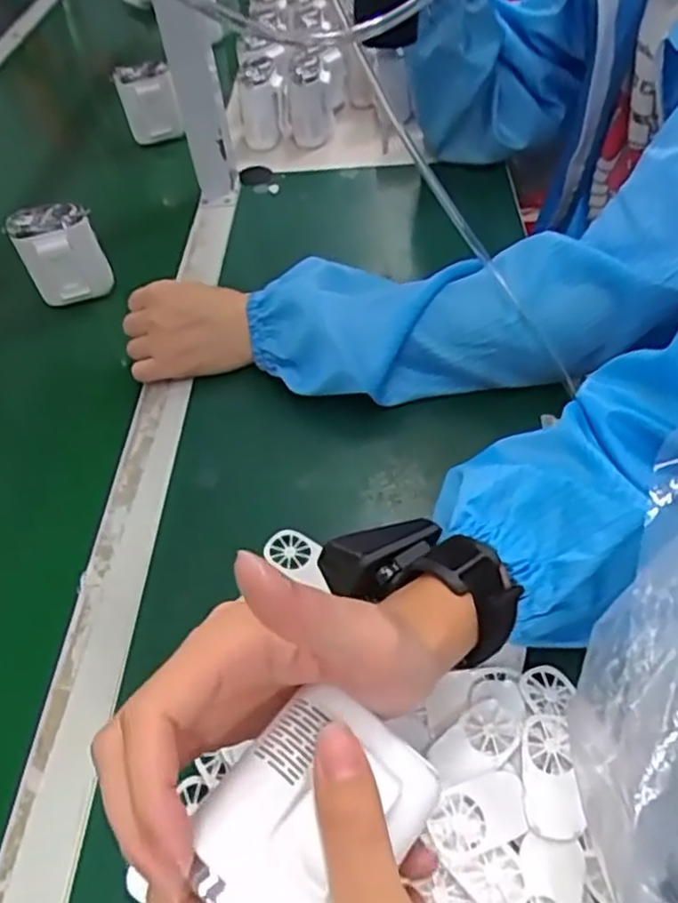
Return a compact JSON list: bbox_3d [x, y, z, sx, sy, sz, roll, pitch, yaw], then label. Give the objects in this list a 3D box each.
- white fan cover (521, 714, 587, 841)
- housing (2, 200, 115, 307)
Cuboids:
[{"bbox_3d":[0.102,0.155,0.335,0.025,0.007,0.058,0,51,5],"label":"white fan cover"},{"bbox_3d":[-0.254,-0.178,0.644,0.072,0.105,0.038,-22,53,-13],"label":"housing"}]

